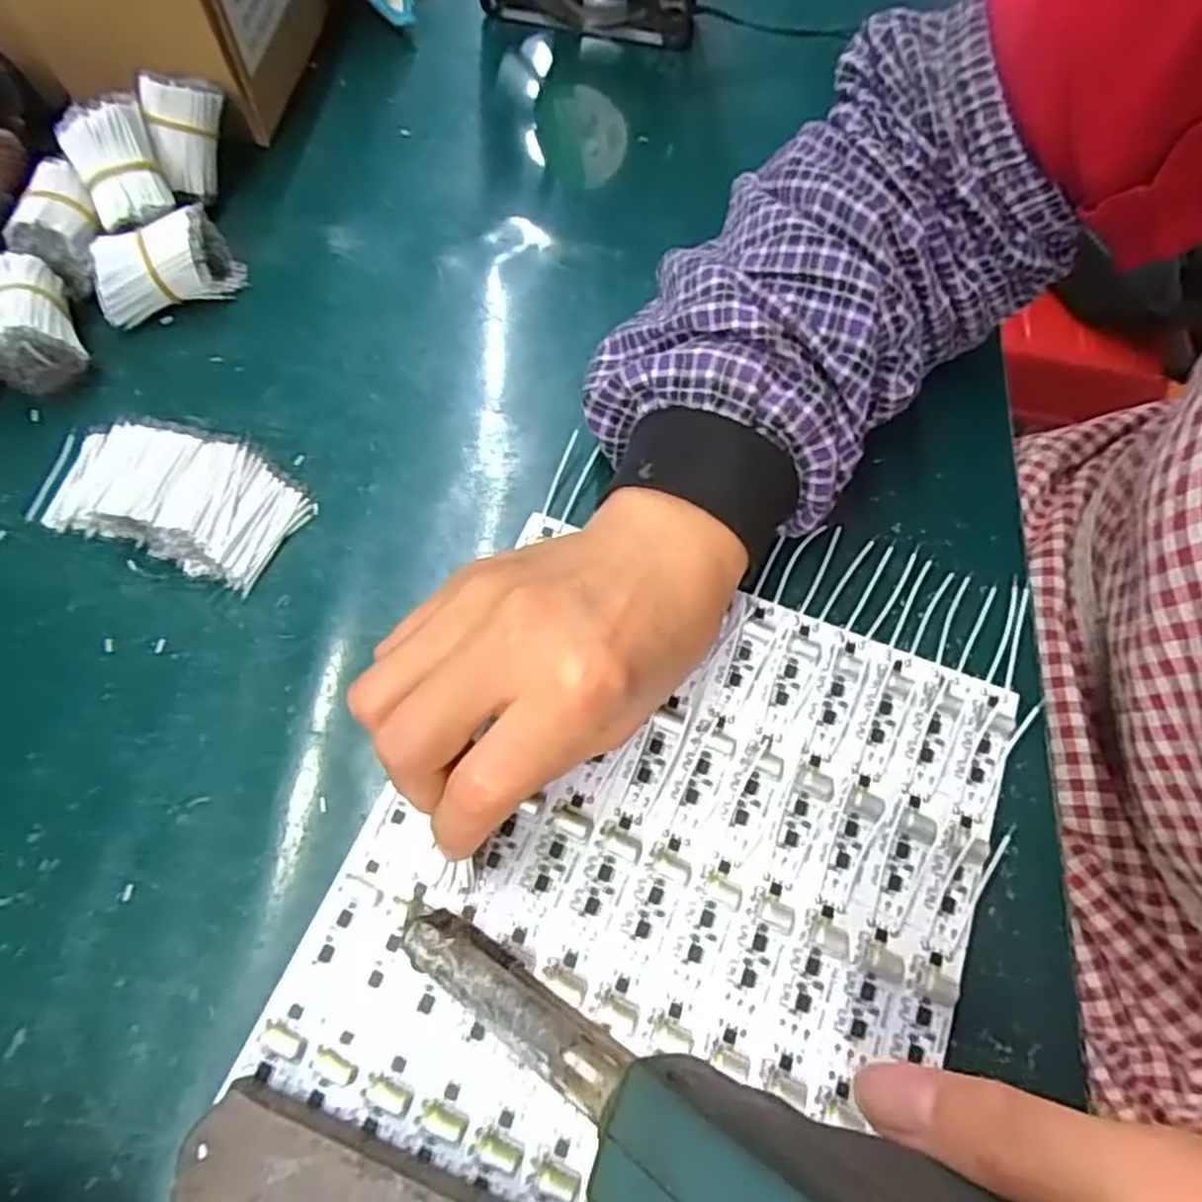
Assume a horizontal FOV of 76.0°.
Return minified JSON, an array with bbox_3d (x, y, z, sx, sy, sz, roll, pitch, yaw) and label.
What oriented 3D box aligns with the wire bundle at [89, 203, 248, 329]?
[{"bbox_3d":[-0.192,-0.147,0.339,0.058,0.031,0.026,-23,67,-12],"label":"wire bundle"}]

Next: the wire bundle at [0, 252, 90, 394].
[{"bbox_3d":[-0.239,-0.116,0.318,0.034,0.028,0.050,-23,67,-12],"label":"wire bundle"}]

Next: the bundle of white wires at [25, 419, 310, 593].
[{"bbox_3d":[-0.173,-0.044,0.306,0.104,0.016,0.053,18,65,7],"label":"bundle of white wires"}]

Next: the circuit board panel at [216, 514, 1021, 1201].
[{"bbox_3d":[0.021,0.086,0.257,0.192,0.008,0.206,22,66,8],"label":"circuit board panel"}]

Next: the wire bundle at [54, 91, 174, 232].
[{"bbox_3d":[-0.209,-0.189,0.335,0.031,0.025,0.053,-19,100,25],"label":"wire bundle"}]

